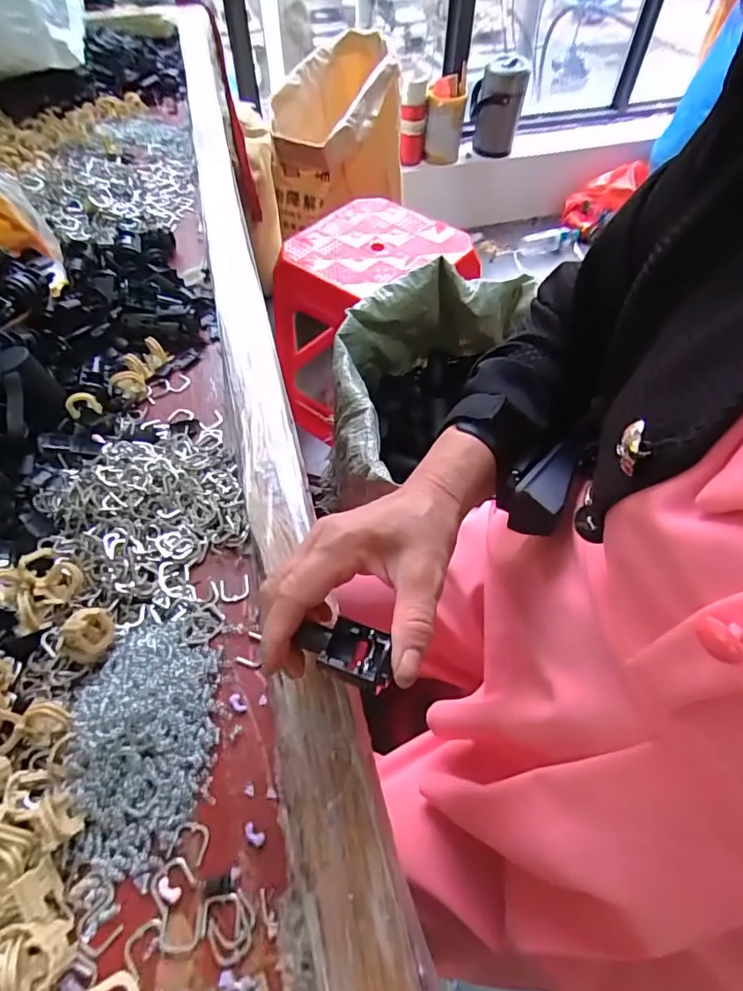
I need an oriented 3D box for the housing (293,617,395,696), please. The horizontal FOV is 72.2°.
[{"bbox_3d":[-0.010,0.072,0.241,0.046,0.014,0.026,22,58,14],"label":"housing"}]

